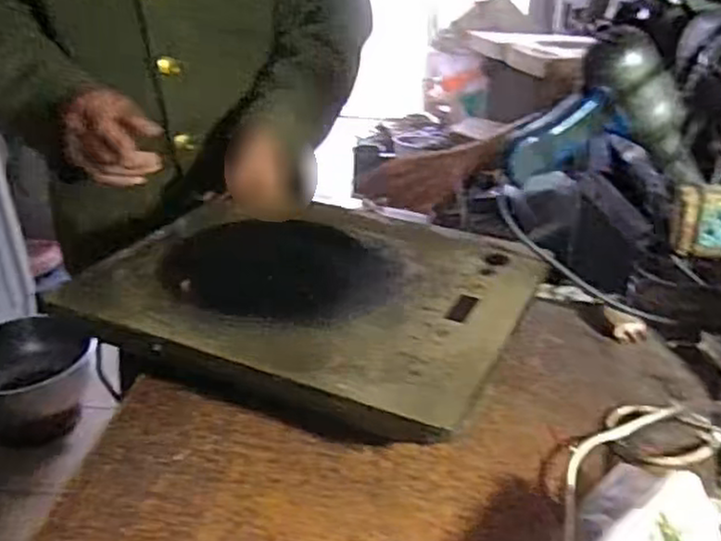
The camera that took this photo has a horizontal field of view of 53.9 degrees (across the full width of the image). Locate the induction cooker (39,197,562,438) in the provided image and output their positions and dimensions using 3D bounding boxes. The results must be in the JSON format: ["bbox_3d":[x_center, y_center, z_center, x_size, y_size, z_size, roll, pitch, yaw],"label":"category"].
[{"bbox_3d":[-0.040,0.019,0.592,0.337,0.051,0.296,13,30,23],"label":"induction cooker"}]

